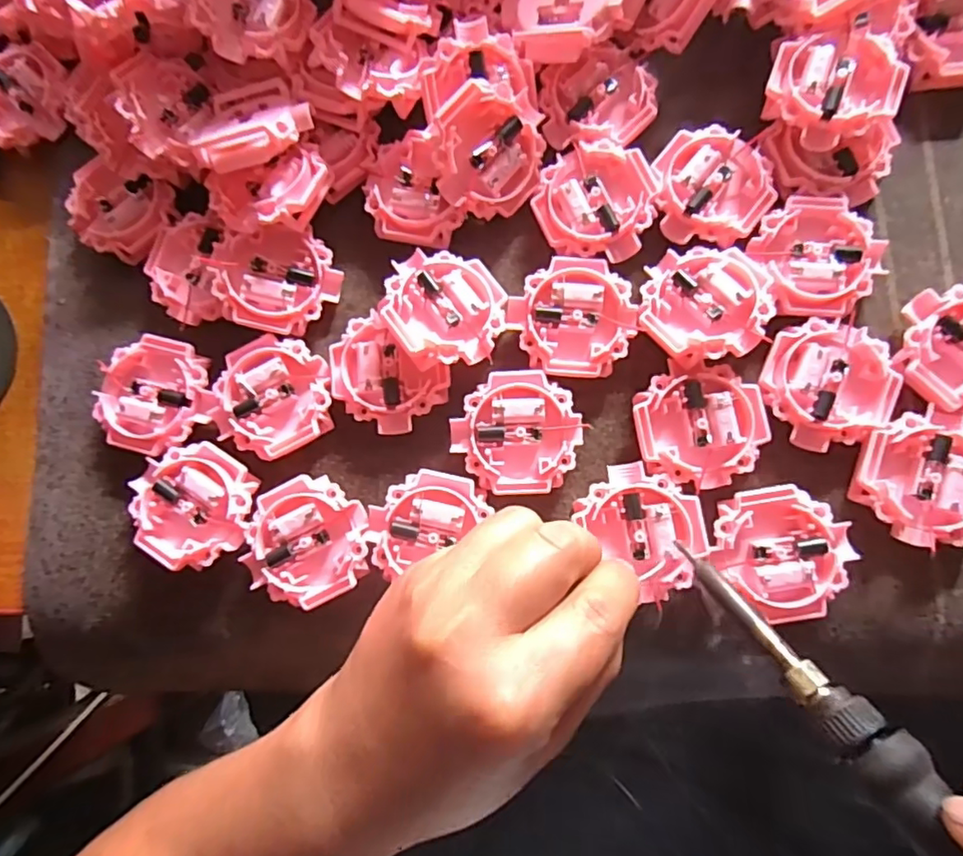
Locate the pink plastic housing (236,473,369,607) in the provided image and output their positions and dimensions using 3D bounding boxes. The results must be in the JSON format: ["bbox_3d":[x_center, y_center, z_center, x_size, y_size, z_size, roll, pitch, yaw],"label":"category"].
[{"bbox_3d":[-0.076,0.050,0.251,0.054,0.016,0.051,-1,82,4],"label":"pink plastic housing"}]

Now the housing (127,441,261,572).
[{"bbox_3d":[-0.127,0.034,0.257,0.051,0.014,0.052,1,82,4],"label":"housing"}]

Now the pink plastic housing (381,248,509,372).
[{"bbox_3d":[-0.016,-0.052,0.249,0.048,0.013,0.051,1,82,4],"label":"pink plastic housing"}]

